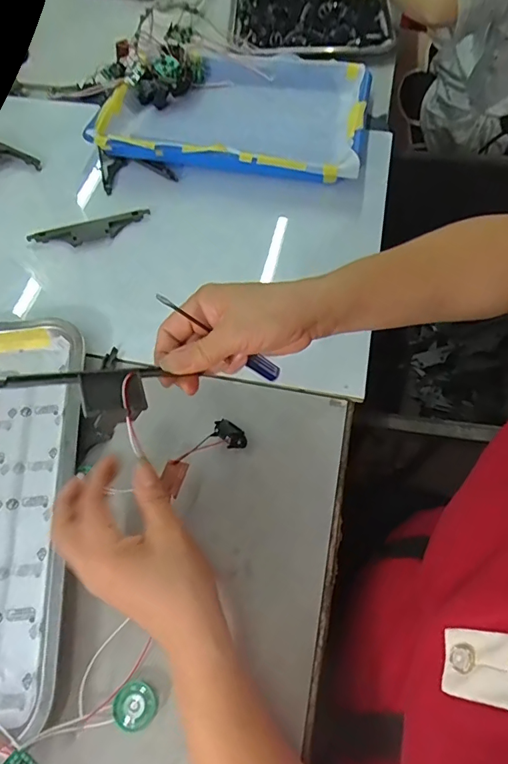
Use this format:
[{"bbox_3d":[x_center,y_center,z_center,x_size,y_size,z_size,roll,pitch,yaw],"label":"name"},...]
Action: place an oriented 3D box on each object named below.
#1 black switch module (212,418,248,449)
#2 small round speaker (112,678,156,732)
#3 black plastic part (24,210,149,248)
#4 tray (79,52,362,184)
[{"bbox_3d":[-0.020,0.044,0.408,0.017,0.010,0.035,-43,46,-19],"label":"black switch module"},{"bbox_3d":[-0.081,0.219,0.327,0.028,0.005,0.027,30,66,17],"label":"small round speaker"},{"bbox_3d":[-0.186,-0.173,0.551,0.134,0.010,0.030,-16,62,-7],"label":"black plastic part"},{"bbox_3d":[-0.027,-0.357,0.627,0.336,0.041,0.259,7,62,6],"label":"tray"}]

